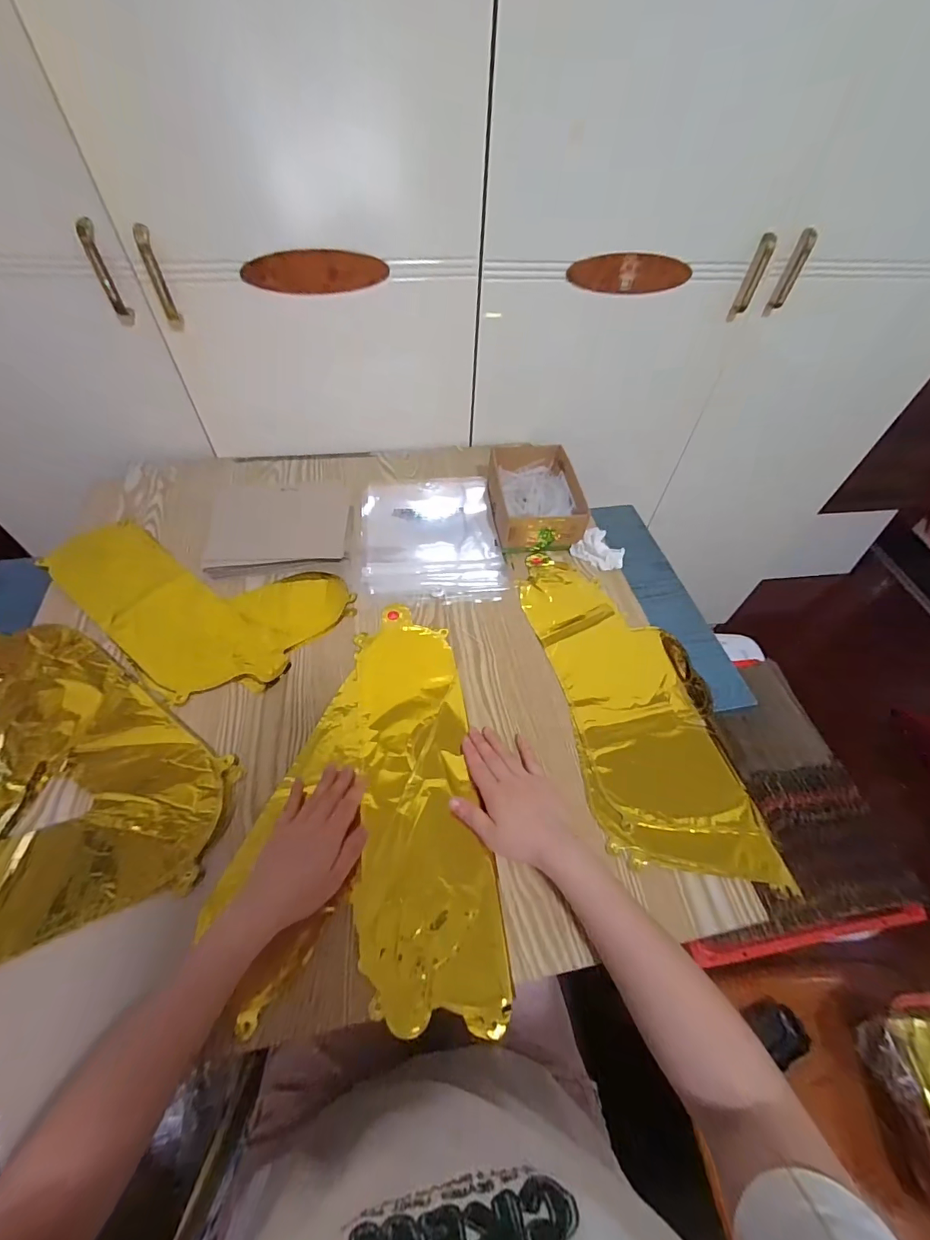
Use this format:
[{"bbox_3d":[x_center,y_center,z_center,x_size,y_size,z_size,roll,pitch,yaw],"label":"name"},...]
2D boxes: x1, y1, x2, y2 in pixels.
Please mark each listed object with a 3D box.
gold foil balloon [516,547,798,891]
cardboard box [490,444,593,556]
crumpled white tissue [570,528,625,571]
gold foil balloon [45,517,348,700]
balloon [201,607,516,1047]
[{"bbox_3d":[0.207,0.083,0.560,0.190,0.011,0.425,-7,54,-9],"label":"gold foil balloon"},{"bbox_3d":[0.109,-0.193,0.720,0.135,0.065,0.188,-4,53,-7],"label":"cardboard box"},{"bbox_3d":[0.206,-0.105,0.685,0.056,0.025,0.070,-34,62,-26],"label":"crumpled white tissue"},{"bbox_3d":[-0.360,-0.046,0.613,0.376,0.005,0.229,31,57,18],"label":"gold foil balloon"},{"bbox_3d":[-0.106,0.165,0.478,0.238,0.019,0.412,-5,53,-8],"label":"balloon"}]

